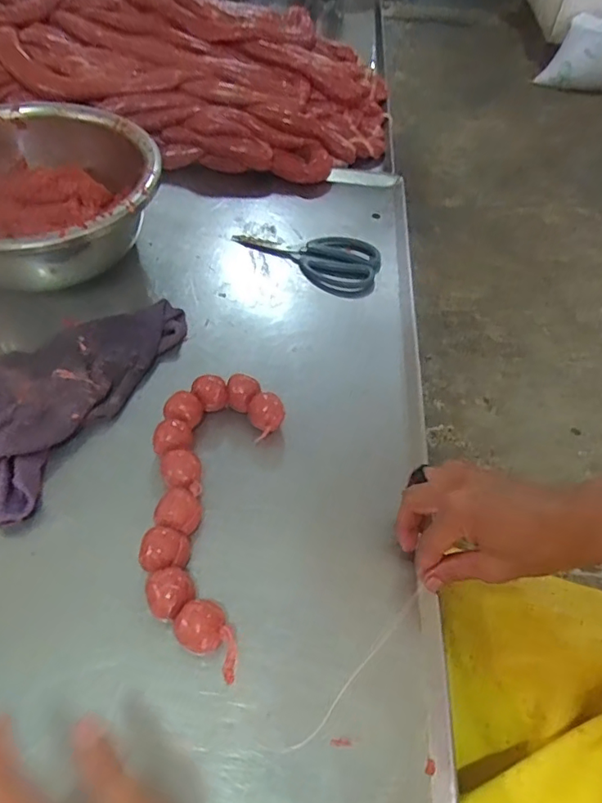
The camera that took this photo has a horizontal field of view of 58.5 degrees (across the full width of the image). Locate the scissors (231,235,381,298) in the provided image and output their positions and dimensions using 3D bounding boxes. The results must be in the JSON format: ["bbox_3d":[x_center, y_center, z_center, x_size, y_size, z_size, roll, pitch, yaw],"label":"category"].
[{"bbox_3d":[0.010,-0.193,0.692,0.187,0.010,0.106,21,54,11],"label":"scissors"}]

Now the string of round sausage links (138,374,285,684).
[{"bbox_3d":[-0.084,0.083,0.458,0.105,0.033,0.243,9,52,1],"label":"string of round sausage links"}]

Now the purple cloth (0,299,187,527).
[{"bbox_3d":[-0.227,0.009,0.505,0.306,0.032,0.164,-29,61,-25],"label":"purple cloth"}]

